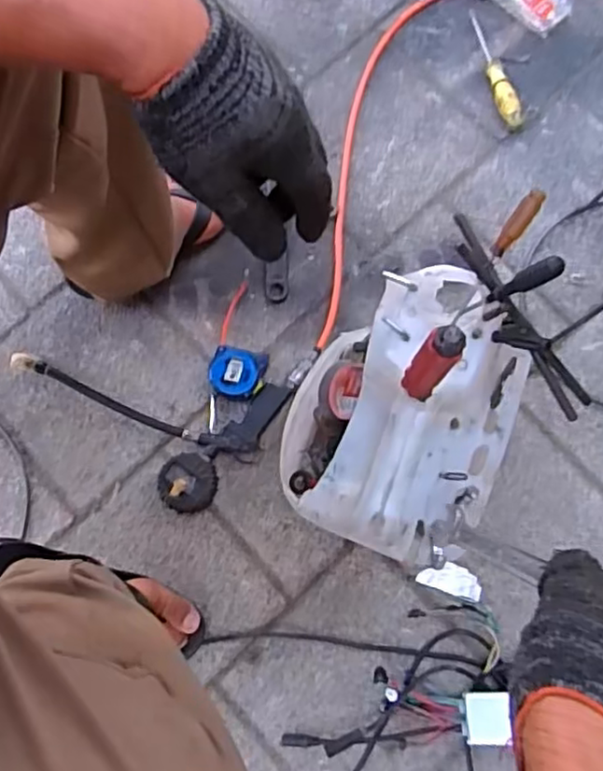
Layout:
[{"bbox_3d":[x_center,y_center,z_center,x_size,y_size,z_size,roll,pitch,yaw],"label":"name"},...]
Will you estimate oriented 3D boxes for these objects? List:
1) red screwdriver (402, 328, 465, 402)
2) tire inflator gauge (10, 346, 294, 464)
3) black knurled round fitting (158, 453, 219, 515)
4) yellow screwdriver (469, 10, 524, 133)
[{"bbox_3d":[0.086,-0.013,0.436,0.023,0.095,0.028,29,80,6],"label":"red screwdriver"},{"bbox_3d":[-0.169,0.000,0.829,0.303,0.037,0.138,15,79,3],"label":"tire inflator gauge"},{"bbox_3d":[-0.139,0.123,0.804,0.073,0.036,0.069,-41,81,-7],"label":"black knurled round fitting"},{"bbox_3d":[0.272,-0.445,0.913,0.027,0.028,0.191,-12,79,-2],"label":"yellow screwdriver"}]

